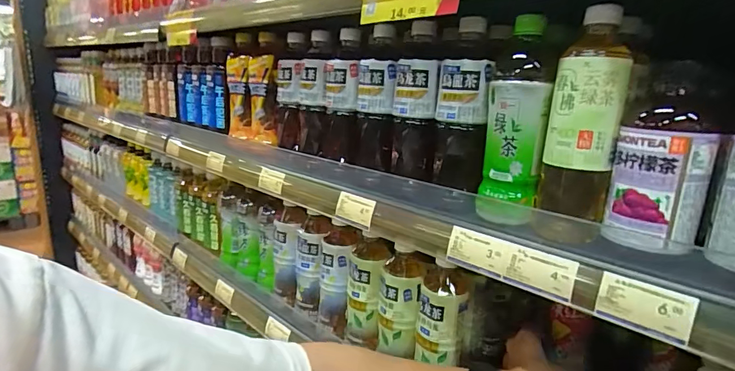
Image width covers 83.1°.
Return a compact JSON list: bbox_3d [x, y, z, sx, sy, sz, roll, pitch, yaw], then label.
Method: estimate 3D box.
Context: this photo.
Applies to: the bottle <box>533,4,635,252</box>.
[{"bbox_3d":[0.201,-0.050,0.390,0.062,0.205,0.061,11,18,31],"label":"bottle"}]

